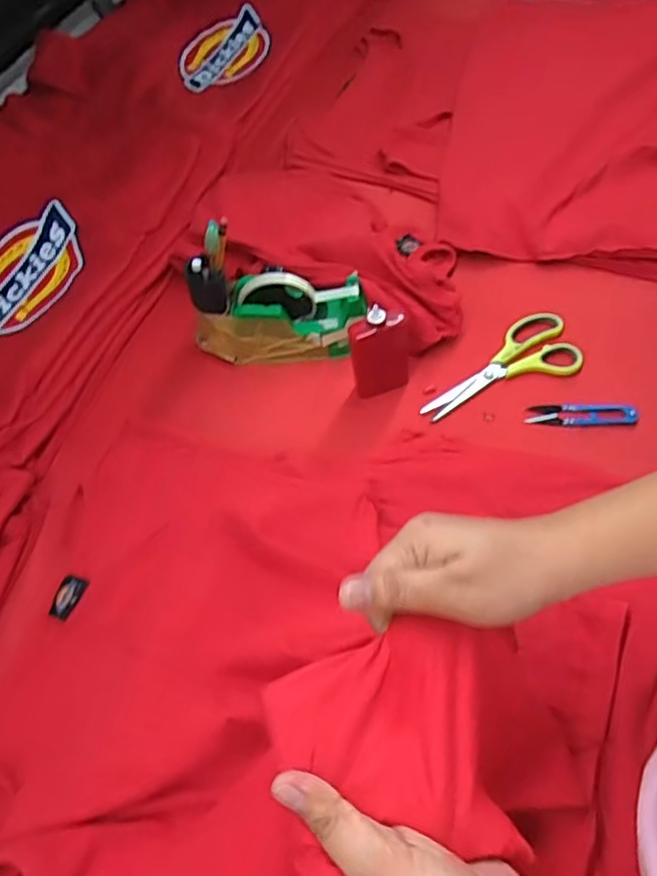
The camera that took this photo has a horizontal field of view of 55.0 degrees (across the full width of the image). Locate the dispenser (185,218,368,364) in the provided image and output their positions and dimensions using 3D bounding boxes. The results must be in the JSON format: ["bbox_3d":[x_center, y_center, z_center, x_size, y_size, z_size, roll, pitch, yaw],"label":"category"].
[{"bbox_3d":[-0.055,-0.158,0.663,0.186,0.149,0.068,0,57,4],"label":"dispenser"}]

